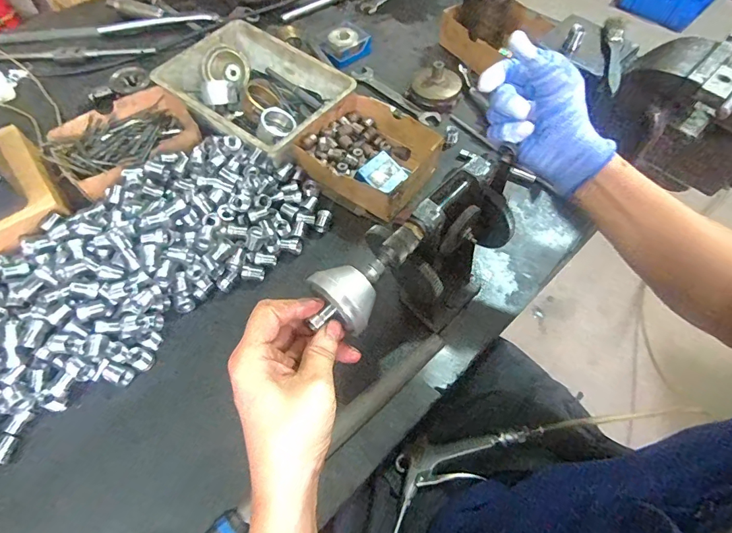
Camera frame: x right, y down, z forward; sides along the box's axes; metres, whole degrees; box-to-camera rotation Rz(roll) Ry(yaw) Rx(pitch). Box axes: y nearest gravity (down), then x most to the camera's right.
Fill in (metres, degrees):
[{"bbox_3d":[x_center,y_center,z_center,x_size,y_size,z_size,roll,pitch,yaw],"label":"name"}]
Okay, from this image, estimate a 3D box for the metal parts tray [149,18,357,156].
[{"bbox_3d":[-0.159,-0.246,0.614,0.246,0.068,0.170,34,65,19],"label":"metal parts tray"}]

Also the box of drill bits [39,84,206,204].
[{"bbox_3d":[-0.322,-0.170,0.579,0.175,0.043,0.136,-40,67,-21],"label":"box of drill bits"}]

